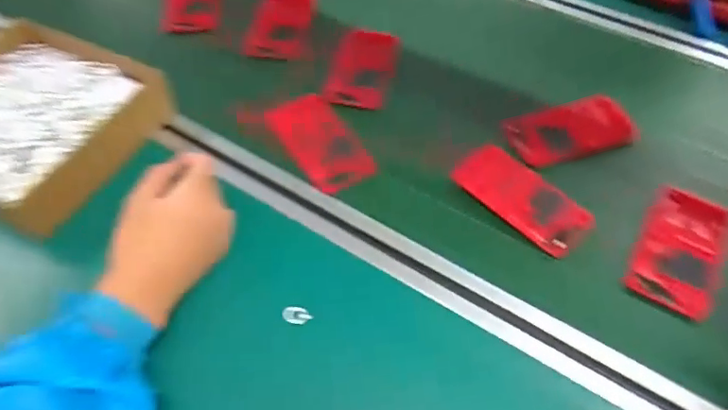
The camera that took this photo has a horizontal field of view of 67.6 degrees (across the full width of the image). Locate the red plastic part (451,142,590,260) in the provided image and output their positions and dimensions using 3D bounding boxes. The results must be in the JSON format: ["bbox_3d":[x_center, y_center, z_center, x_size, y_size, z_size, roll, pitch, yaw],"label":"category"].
[{"bbox_3d":[0.144,-0.009,0.501,0.054,0.010,0.126,-44,65,-10],"label":"red plastic part"}]

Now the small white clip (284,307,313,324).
[{"bbox_3d":[-0.054,0.089,0.440,0.023,0.006,0.013,-3,53,-3],"label":"small white clip"}]

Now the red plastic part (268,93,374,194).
[{"bbox_3d":[-0.046,-0.067,0.550,0.066,0.010,0.132,-26,57,-19],"label":"red plastic part"}]

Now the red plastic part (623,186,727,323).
[{"bbox_3d":[0.277,0.035,0.469,0.067,0.013,0.118,25,56,18],"label":"red plastic part"}]

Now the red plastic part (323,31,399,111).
[{"bbox_3d":[0.001,-0.157,0.612,0.064,0.014,0.116,11,53,8],"label":"red plastic part"}]

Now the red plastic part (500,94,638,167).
[{"bbox_3d":[0.209,-0.078,0.552,0.121,0.023,0.062,-13,54,-10],"label":"red plastic part"}]

